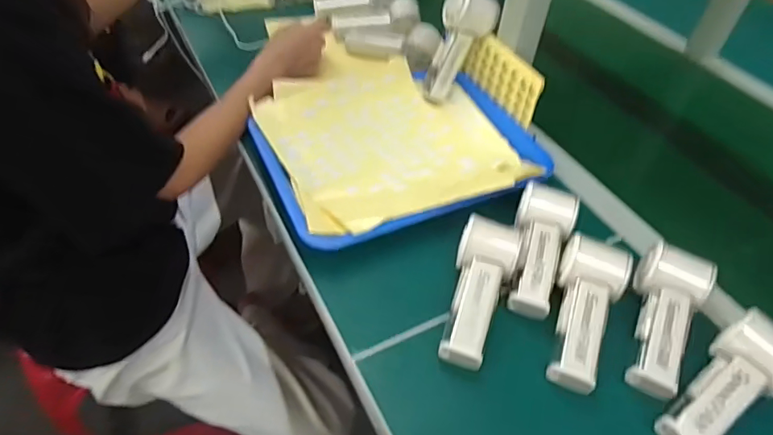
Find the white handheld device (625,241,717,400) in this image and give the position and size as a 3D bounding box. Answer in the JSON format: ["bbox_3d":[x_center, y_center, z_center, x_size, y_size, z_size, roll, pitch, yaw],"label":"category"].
[{"bbox_3d":[0.265,0.096,0.474,0.062,0.054,0.144,28,52,20],"label":"white handheld device"}]

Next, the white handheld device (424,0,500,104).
[{"bbox_3d":[0.095,-0.239,0.690,0.065,0.158,0.051,33,24,23],"label":"white handheld device"}]

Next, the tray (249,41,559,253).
[{"bbox_3d":[0.002,-0.111,0.646,0.329,0.041,0.319,-17,51,-19],"label":"tray"}]

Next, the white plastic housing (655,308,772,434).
[{"bbox_3d":[0.298,0.148,0.430,0.148,0.032,0.061,-36,58,-16],"label":"white plastic housing"}]

